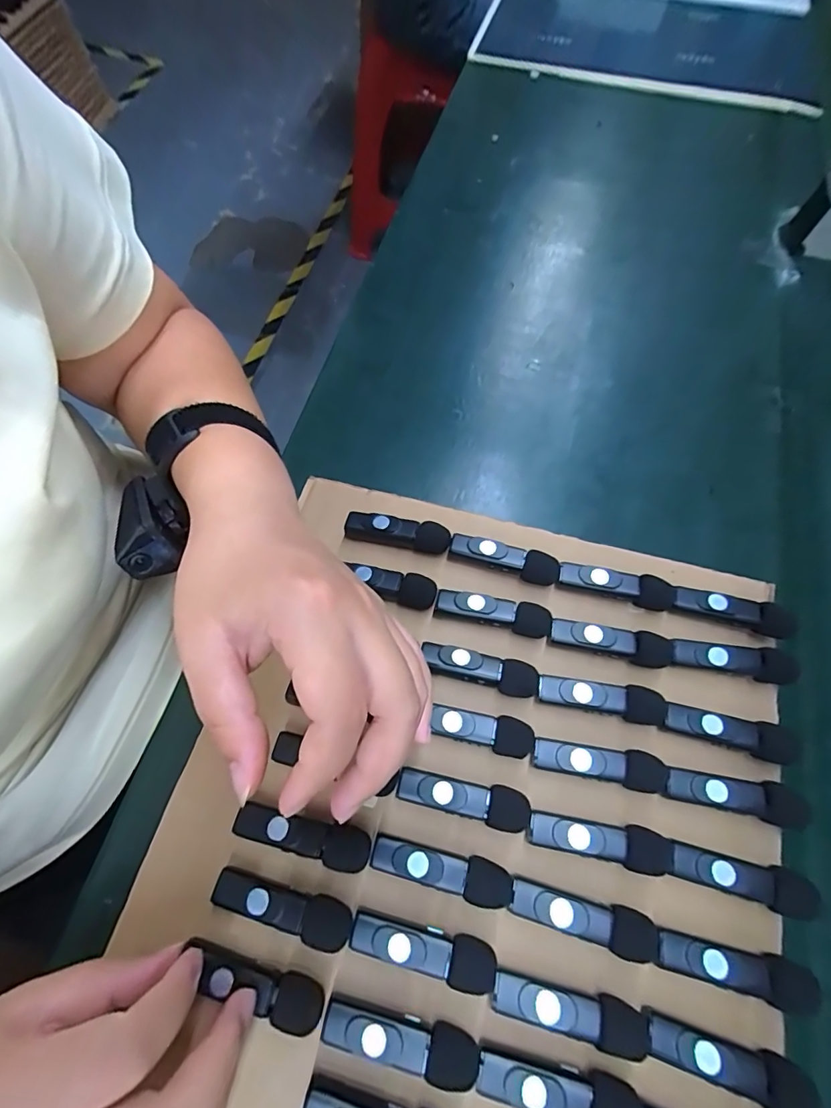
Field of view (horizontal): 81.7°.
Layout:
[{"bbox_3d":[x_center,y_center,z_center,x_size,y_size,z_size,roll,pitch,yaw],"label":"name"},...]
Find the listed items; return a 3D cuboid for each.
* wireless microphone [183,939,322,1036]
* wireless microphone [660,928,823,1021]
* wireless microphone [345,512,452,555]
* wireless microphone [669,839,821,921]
[{"bbox_3d":[-0.070,0.187,0.208,0.062,0.013,0.017,19,68,5],"label":"wireless microphone"},{"bbox_3d":[0.139,0.181,0.209,0.064,0.010,0.018,14,69,3],"label":"wireless microphone"},{"bbox_3d":[-0.011,-0.013,0.295,0.064,0.013,0.015,12,68,2],"label":"wireless microphone"},{"bbox_3d":[0.151,0.150,0.223,0.062,0.011,0.018,16,69,3],"label":"wireless microphone"}]

